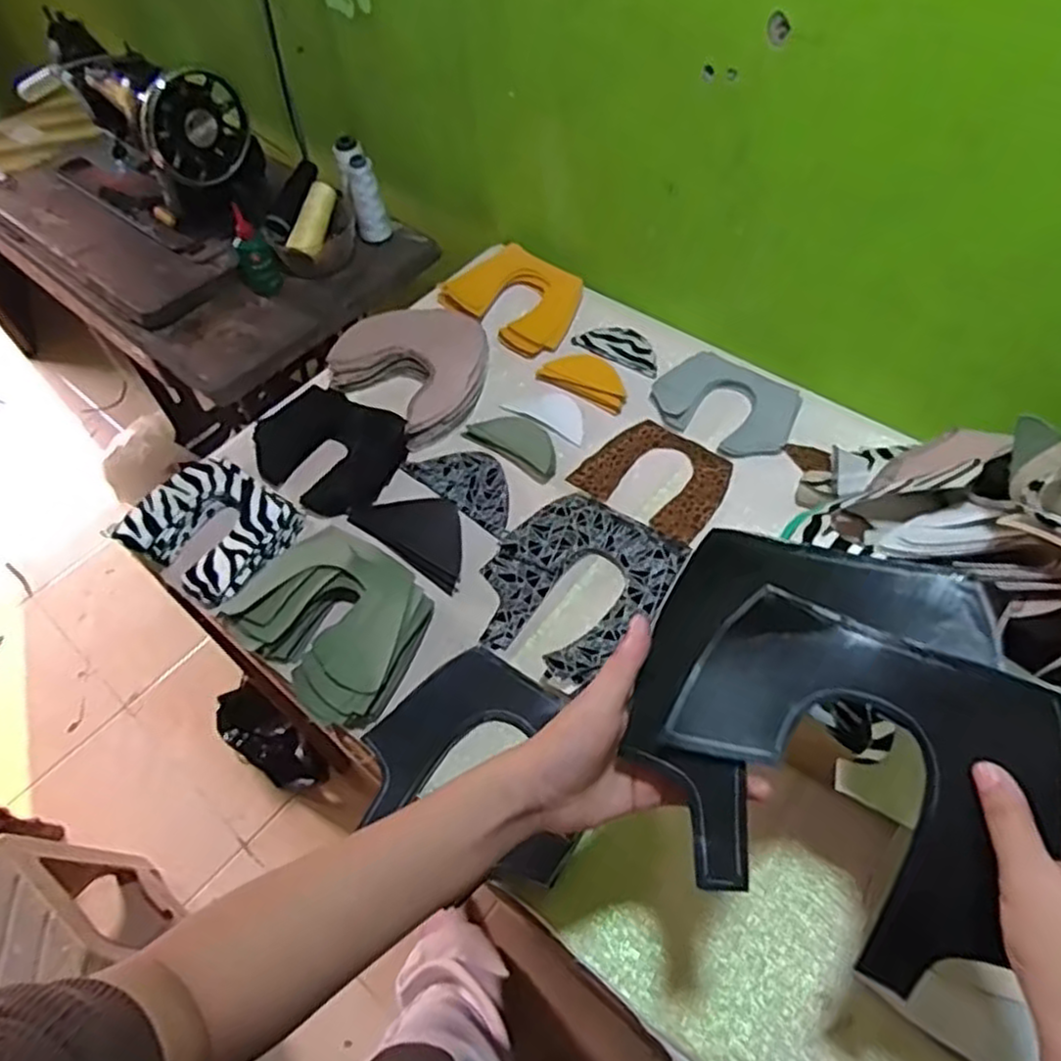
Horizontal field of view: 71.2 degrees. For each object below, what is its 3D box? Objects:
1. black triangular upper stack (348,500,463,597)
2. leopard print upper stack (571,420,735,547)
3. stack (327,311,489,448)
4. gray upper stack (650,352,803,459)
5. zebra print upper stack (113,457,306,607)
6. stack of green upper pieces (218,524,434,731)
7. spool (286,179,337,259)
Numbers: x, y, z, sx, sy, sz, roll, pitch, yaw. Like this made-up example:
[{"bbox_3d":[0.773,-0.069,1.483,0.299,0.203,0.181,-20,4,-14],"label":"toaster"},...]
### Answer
[{"bbox_3d":[-0.108,0.004,0.764,0.144,0.019,0.077,36,64,26],"label":"black triangular upper stack"},{"bbox_3d":[0.134,-0.057,0.784,0.145,0.007,0.119,31,63,24],"label":"leopard print upper stack"},{"bbox_3d":[-0.128,-0.200,0.873,0.175,0.039,0.183,31,62,23],"label":"stack"},{"bbox_3d":[0.217,-0.141,0.823,0.156,0.014,0.113,34,64,25],"label":"gray upper stack"},{"bbox_3d":[-0.322,-0.005,0.755,0.152,0.033,0.130,28,61,22],"label":"zebra print upper stack"},{"bbox_3d":[-0.181,0.078,0.681,0.187,0.043,0.144,35,64,25],"label":"stack of green upper pieces"},{"bbox_3d":[-0.294,-0.419,1.005,0.035,0.033,0.116,10,71,11],"label":"spool"}]

